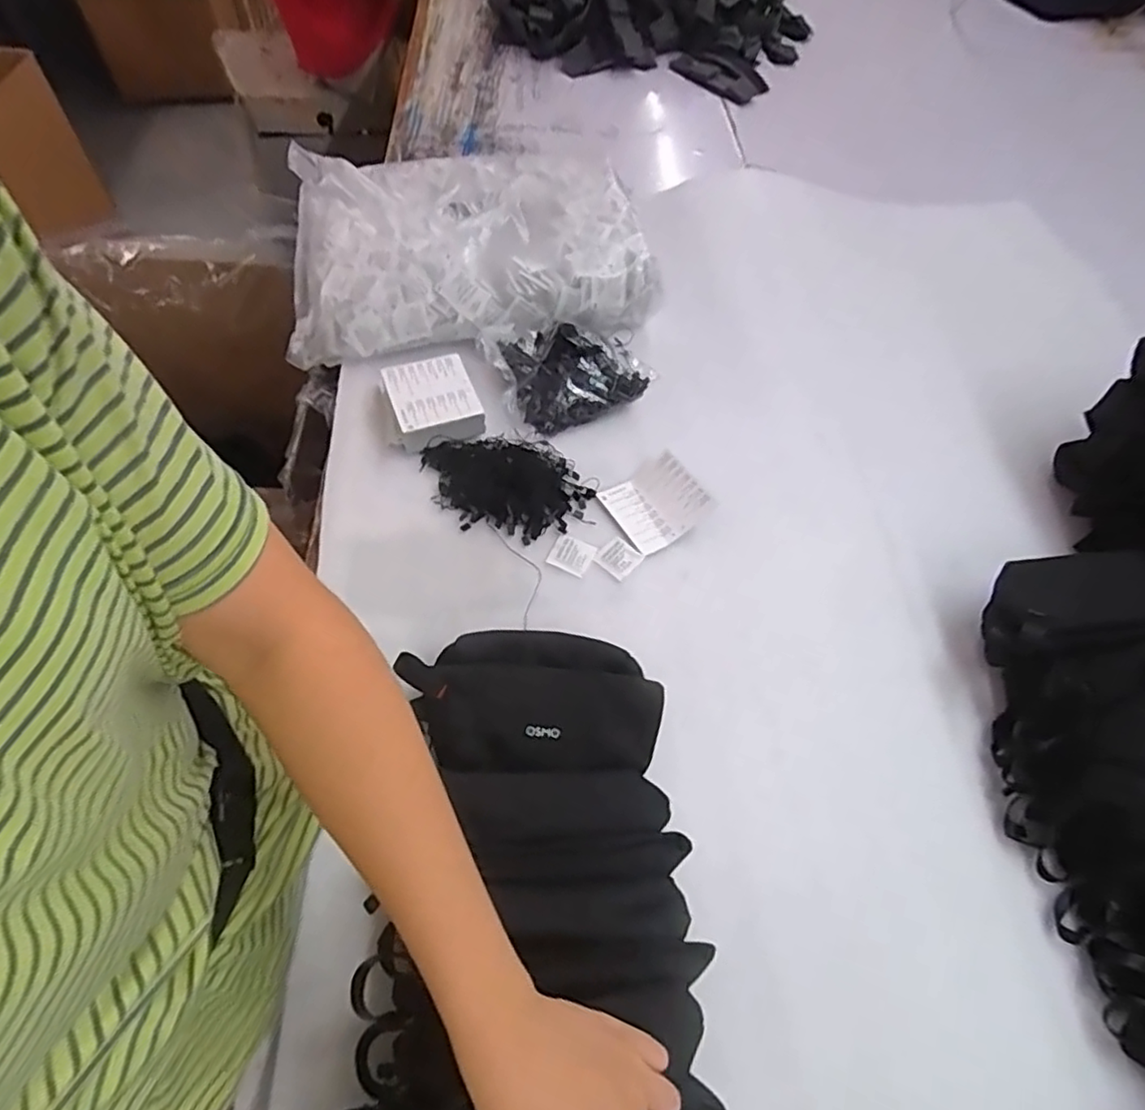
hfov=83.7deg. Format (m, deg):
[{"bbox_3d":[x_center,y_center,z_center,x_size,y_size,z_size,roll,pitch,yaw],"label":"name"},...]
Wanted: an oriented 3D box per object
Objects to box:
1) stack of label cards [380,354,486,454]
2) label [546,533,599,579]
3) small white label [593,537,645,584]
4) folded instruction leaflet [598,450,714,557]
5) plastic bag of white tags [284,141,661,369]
[{"bbox_3d":[-0.160,-0.169,0.715,0.099,0.036,0.106,-16,59,-15],"label":"stack of label cards"},{"bbox_3d":[0.000,-0.002,0.648,0.041,0.004,0.042,22,58,10],"label":"label"},{"bbox_3d":[0.047,0.003,0.652,0.038,0.004,0.038,39,67,21],"label":"small white label"},{"bbox_3d":[0.088,-0.059,0.678,0.090,0.033,0.088,-30,64,-22],"label":"folded instruction leaflet"},{"bbox_3d":[-0.141,-0.417,0.852,0.444,0.088,0.348,-6,57,-9],"label":"plastic bag of white tags"}]

